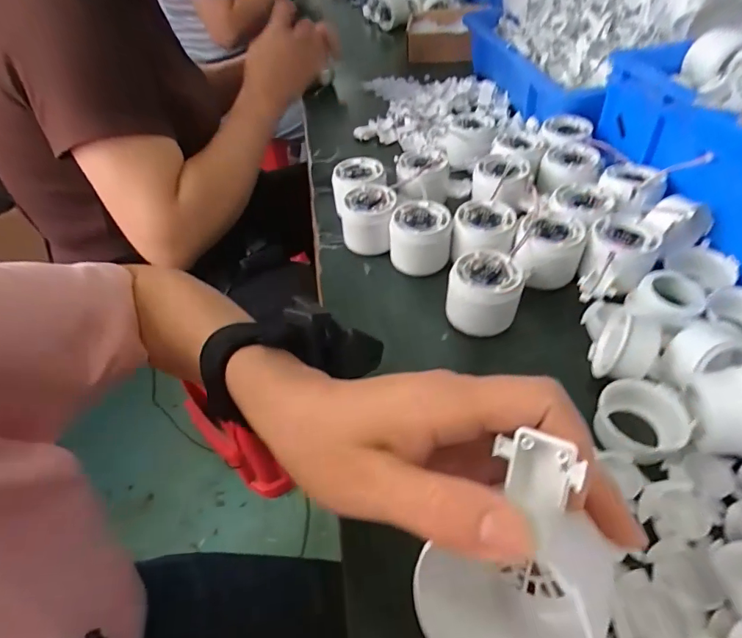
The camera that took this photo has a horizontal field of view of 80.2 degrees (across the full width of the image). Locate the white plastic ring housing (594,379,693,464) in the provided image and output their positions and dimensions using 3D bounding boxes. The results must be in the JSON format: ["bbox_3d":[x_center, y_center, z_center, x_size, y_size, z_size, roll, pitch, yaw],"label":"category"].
[{"bbox_3d":[0.181,0.070,0.297,0.052,0.026,0.053,24,54,25],"label":"white plastic ring housing"}]

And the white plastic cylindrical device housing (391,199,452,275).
[{"bbox_3d":[0.046,-0.076,0.430,0.061,0.049,0.059,-3,47,3],"label":"white plastic cylindrical device housing"}]

